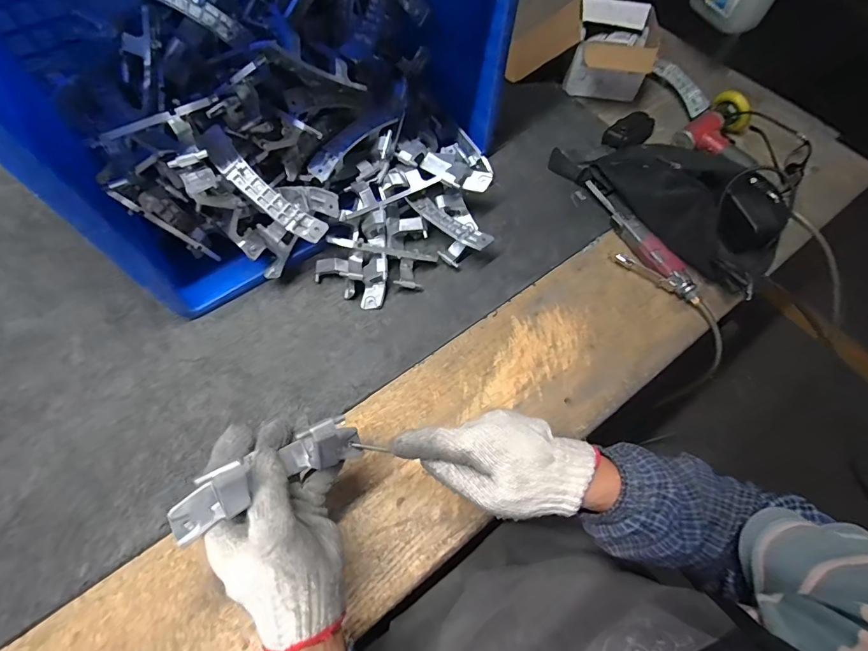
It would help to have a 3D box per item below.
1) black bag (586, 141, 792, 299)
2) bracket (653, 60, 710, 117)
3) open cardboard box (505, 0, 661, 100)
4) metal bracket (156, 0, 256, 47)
[{"bbox_3d":[0.401,-0.190,0.623,0.198,0.079,0.288,-27,69,-15],"label":"black bag"},{"bbox_3d":[0.462,-0.450,0.777,0.012,0.034,0.145,-8,64,-32],"label":"bracket"},{"bbox_3d":[0.273,-0.519,0.764,0.245,0.105,0.127,14,64,4],"label":"open cardboard box"},{"bbox_3d":[-0.274,-0.358,0.466,0.129,0.025,0.022,15,59,-34],"label":"metal bracket"}]

